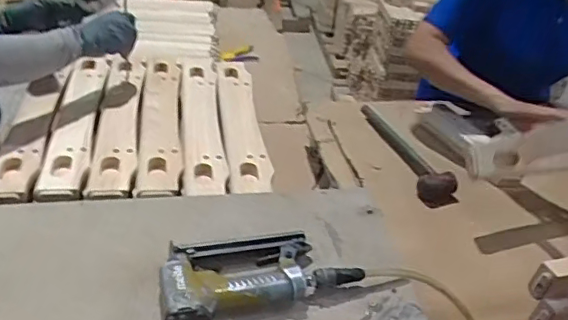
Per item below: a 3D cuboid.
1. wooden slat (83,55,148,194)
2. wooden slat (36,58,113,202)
[{"bbox_3d":[-0.310,-0.102,1.087,0.073,0.026,0.548,0,32,-10],"label":"wooden slat"},{"bbox_3d":[-0.382,-0.079,1.056,0.082,0.030,0.479,0,32,-10],"label":"wooden slat"}]

